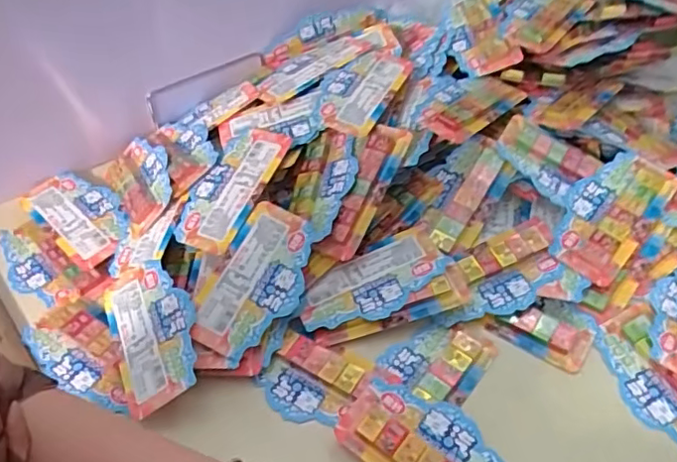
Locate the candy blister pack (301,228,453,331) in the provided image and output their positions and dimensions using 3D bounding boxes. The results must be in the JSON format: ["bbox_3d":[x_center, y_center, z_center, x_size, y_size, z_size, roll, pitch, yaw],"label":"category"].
[{"bbox_3d":[0.034,0.050,0.555,0.144,0.021,0.069,-29,55,-21],"label":"candy blister pack"}]

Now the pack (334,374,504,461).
[{"bbox_3d":[0.073,0.172,0.457,0.149,0.019,0.075,33,58,26],"label":"pack"}]

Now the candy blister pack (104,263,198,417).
[{"bbox_3d":[-0.166,0.084,0.521,0.076,0.008,0.149,-33,53,0],"label":"candy blister pack"}]

